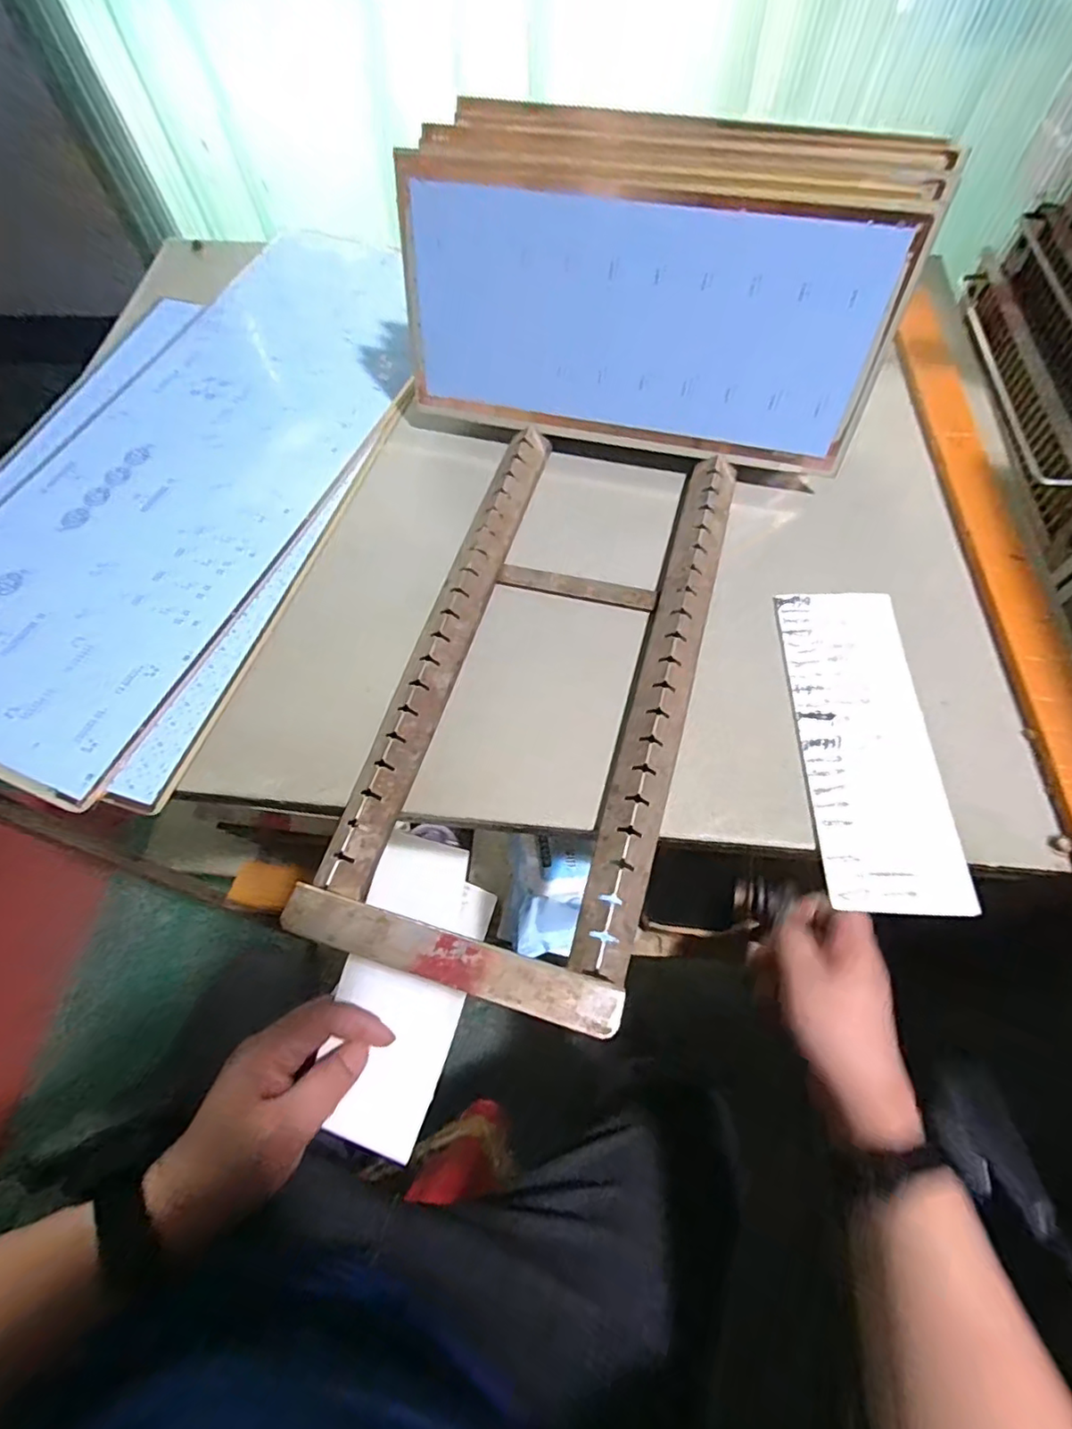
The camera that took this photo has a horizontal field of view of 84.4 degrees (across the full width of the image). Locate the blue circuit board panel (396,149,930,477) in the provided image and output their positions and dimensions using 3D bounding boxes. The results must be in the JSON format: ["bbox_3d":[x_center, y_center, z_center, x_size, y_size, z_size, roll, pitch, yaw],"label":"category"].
[{"bbox_3d":[0.064,-0.264,0.411,0.319,0.147,0.015,15,47,8],"label":"blue circuit board panel"}]

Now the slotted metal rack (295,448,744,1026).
[{"bbox_3d":[0.011,-0.032,0.380,0.180,0.026,0.389,14,66,10],"label":"slotted metal rack"}]

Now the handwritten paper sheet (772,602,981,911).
[{"bbox_3d":[0.201,0.012,0.360,0.078,0.005,0.208,1,62,4],"label":"handwritten paper sheet"}]

